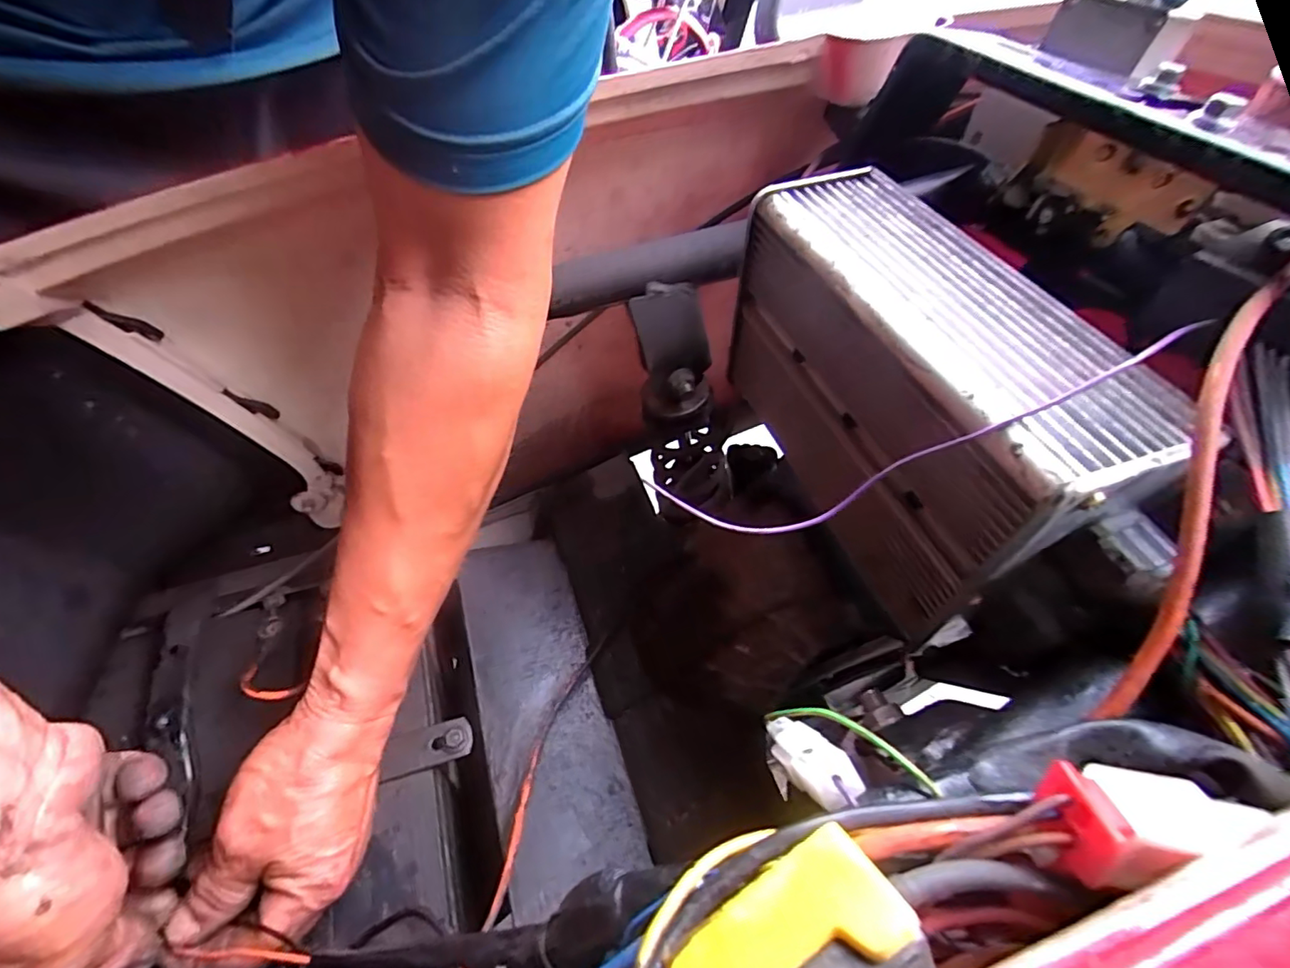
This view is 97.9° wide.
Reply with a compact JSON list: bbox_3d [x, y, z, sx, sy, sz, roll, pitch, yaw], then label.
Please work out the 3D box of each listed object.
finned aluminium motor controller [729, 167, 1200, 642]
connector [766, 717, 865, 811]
[{"bbox_3d":[0.097,-0.033,0.222,0.061,0.102,0.167,-11,51,-13],"label":"finned aluminium motor controller"},{"bbox_3d":[0.042,0.072,0.150,0.010,0.044,0.012,-12,91,-14],"label":"connector"}]

